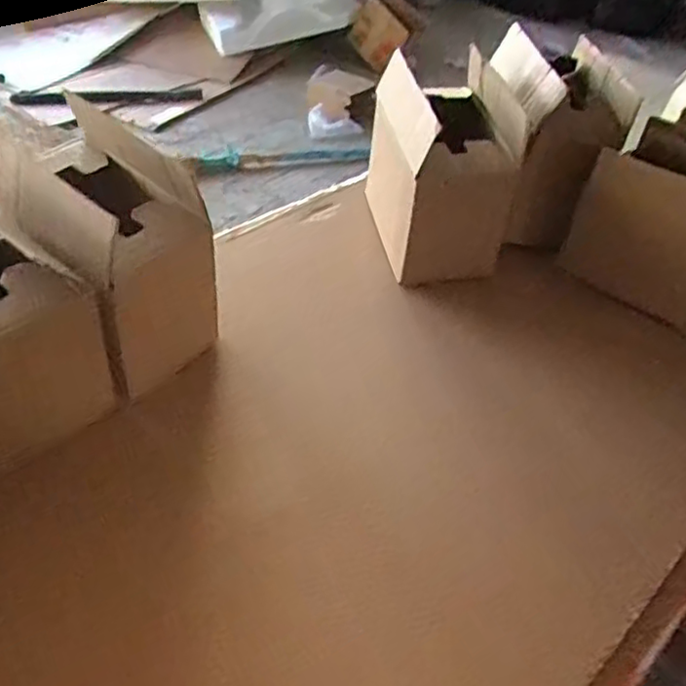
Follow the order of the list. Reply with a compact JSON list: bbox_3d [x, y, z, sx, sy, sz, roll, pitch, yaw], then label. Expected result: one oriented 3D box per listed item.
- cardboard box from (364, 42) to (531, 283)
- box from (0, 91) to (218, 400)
[{"bbox_3d":[0.125,-0.239,0.910,0.154,0.217,0.269,0,42,-8],"label":"cardboard box"},{"bbox_3d":[-0.247,-0.098,0.722,0.205,0.210,0.139,35,49,27],"label":"box"}]

